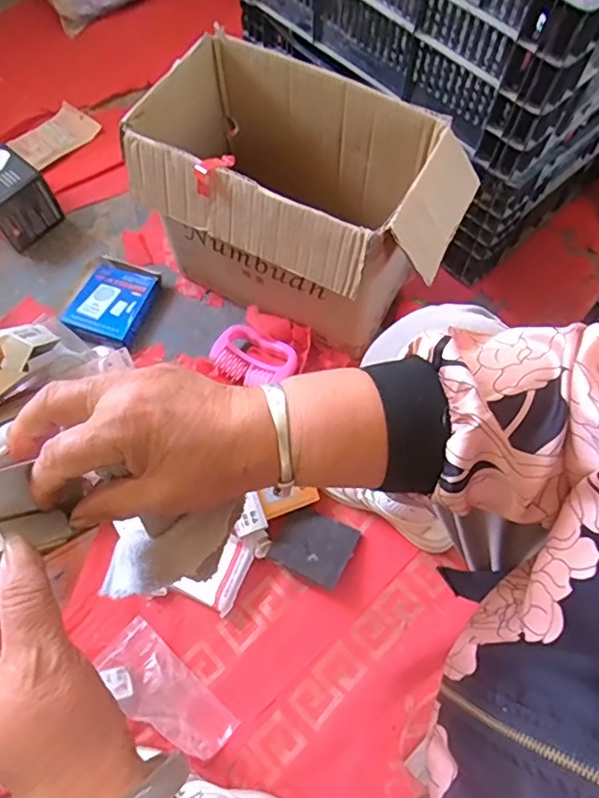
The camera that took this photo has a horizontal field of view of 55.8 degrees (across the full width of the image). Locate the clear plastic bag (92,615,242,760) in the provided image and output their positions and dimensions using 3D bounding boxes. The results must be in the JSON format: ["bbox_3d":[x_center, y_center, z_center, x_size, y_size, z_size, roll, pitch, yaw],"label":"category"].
[{"bbox_3d":[-0.162,0.358,0.687,0.179,0.027,0.079,41,55,12],"label":"clear plastic bag"}]

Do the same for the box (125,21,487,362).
[{"bbox_3d":[0.003,-0.258,0.814,0.418,0.282,0.238,28,67,13],"label":"box"}]

